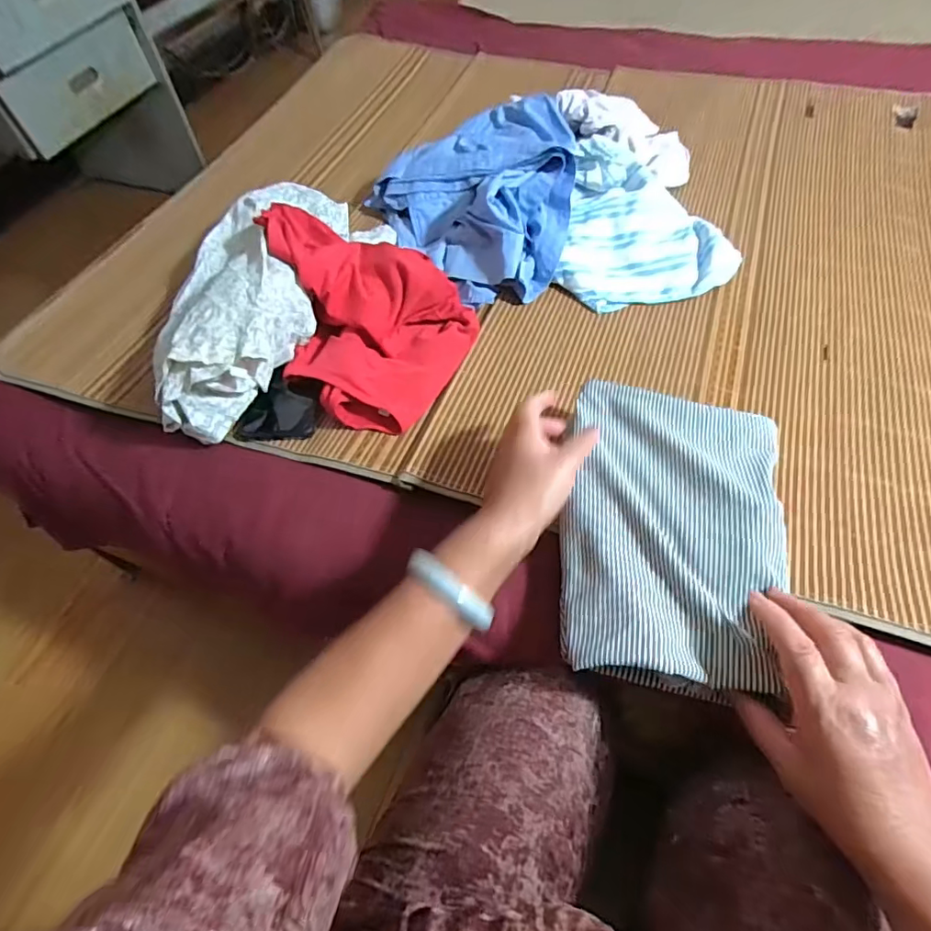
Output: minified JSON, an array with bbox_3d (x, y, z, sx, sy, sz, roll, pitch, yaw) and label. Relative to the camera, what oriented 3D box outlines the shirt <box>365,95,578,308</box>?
[{"bbox_3d":[0.008,-0.378,0.717,0.261,0.081,0.381,3,57,7],"label":"shirt"}]

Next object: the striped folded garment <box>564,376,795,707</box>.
[{"bbox_3d":[0.172,0.048,0.442,0.168,0.032,0.258,8,58,10],"label":"striped folded garment"}]

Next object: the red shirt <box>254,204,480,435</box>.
[{"bbox_3d":[-0.139,-0.176,0.582,0.276,0.098,0.203,27,63,21],"label":"red shirt"}]

